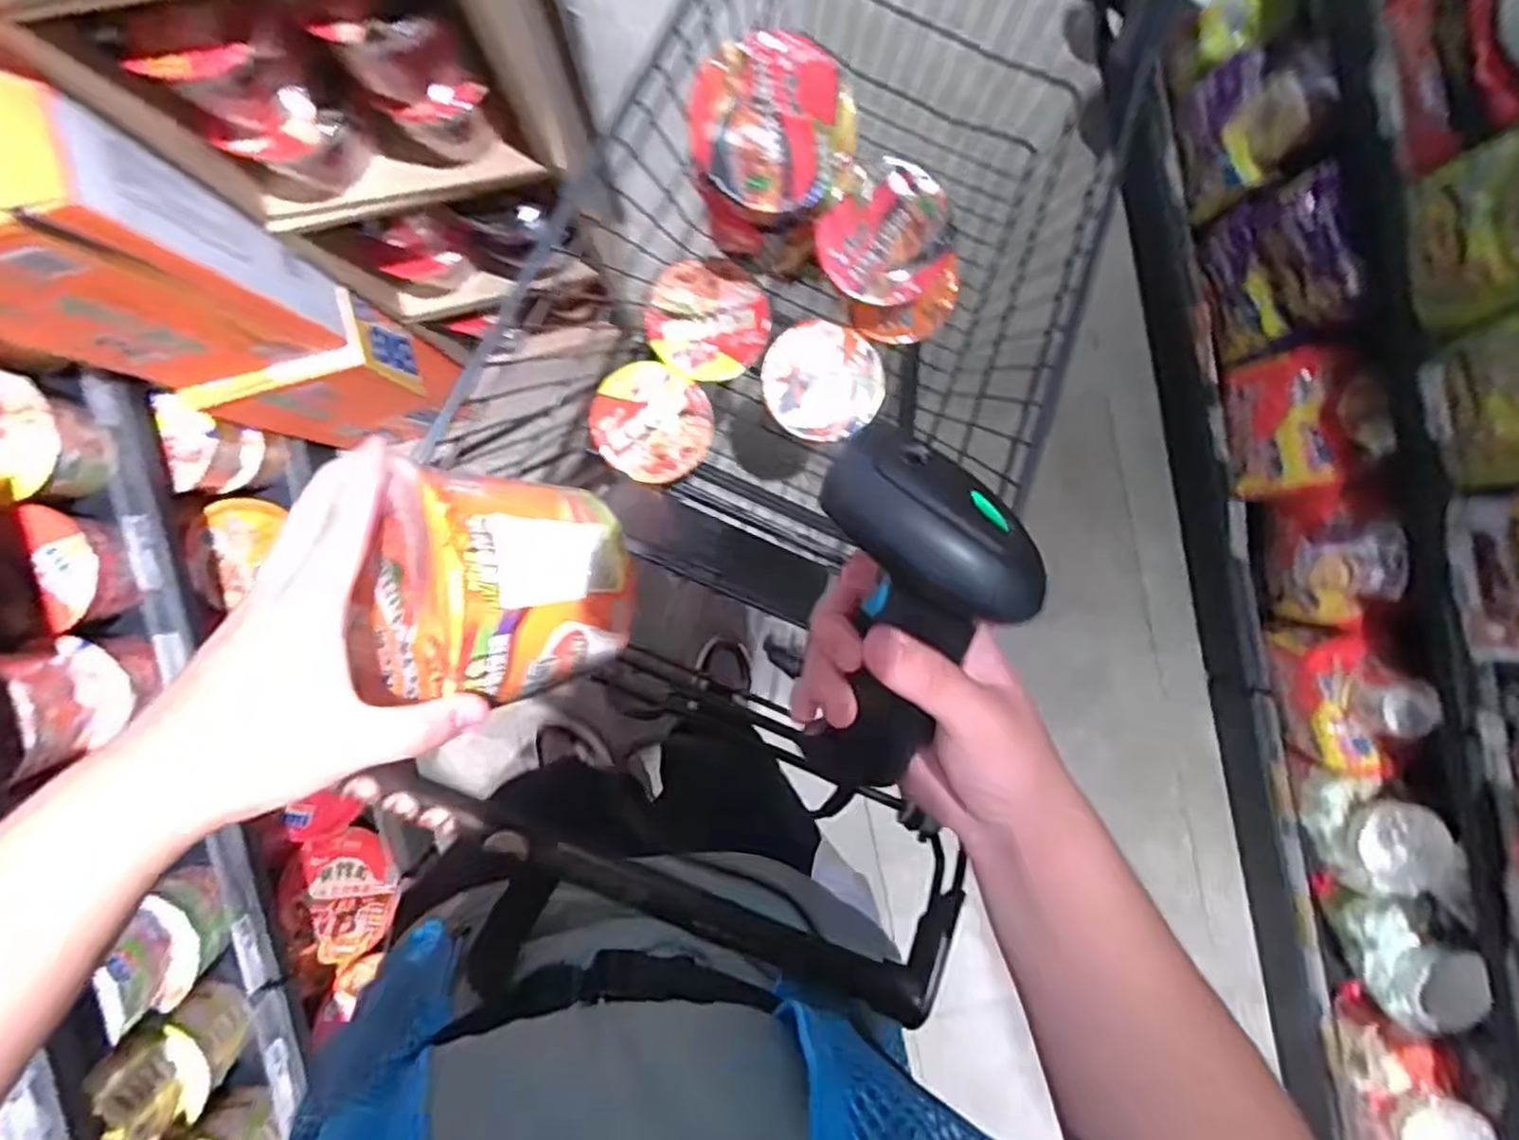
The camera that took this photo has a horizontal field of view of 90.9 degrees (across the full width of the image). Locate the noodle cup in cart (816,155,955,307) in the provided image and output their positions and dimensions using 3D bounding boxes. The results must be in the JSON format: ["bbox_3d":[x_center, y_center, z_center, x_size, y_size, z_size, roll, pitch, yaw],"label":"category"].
[{"bbox_3d":[0.128,-0.328,0.770,0.131,0.096,0.110,-42,93,-1],"label":"noodle cup in cart"}]

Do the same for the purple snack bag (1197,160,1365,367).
[{"bbox_3d":[0.742,-0.434,1.075,0.053,0.214,0.213,-9,92,-3],"label":"purple snack bag"}]

